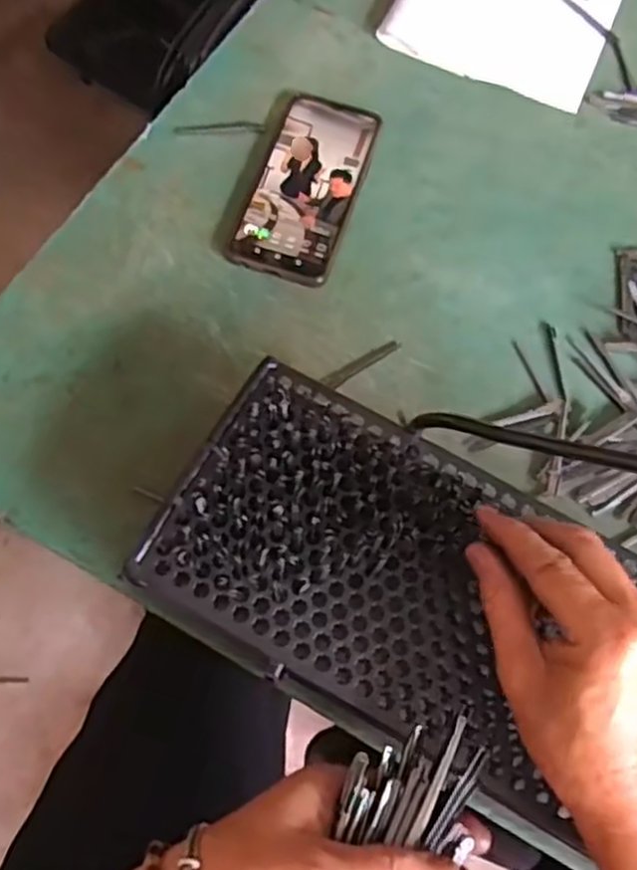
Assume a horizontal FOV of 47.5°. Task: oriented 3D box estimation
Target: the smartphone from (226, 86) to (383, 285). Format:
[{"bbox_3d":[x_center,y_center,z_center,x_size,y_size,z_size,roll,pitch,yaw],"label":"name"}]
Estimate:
[{"bbox_3d":[-0.007,-0.187,0.539,0.075,0.006,0.164,17,68,5],"label":"smartphone"}]

